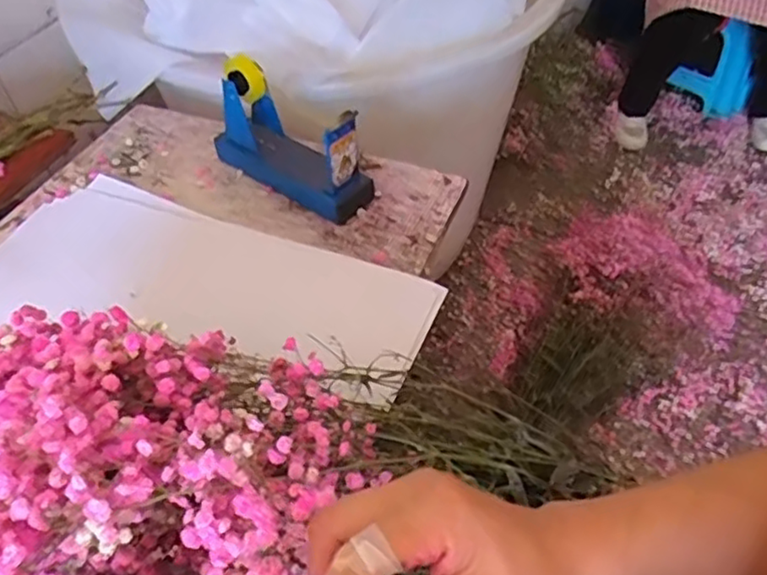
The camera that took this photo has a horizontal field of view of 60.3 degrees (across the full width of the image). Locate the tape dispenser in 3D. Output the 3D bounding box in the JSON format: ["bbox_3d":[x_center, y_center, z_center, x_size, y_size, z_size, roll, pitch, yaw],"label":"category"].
[{"bbox_3d":[-0.107,-0.169,0.736,0.196,0.129,0.057,30,56,27],"label":"tape dispenser"}]

